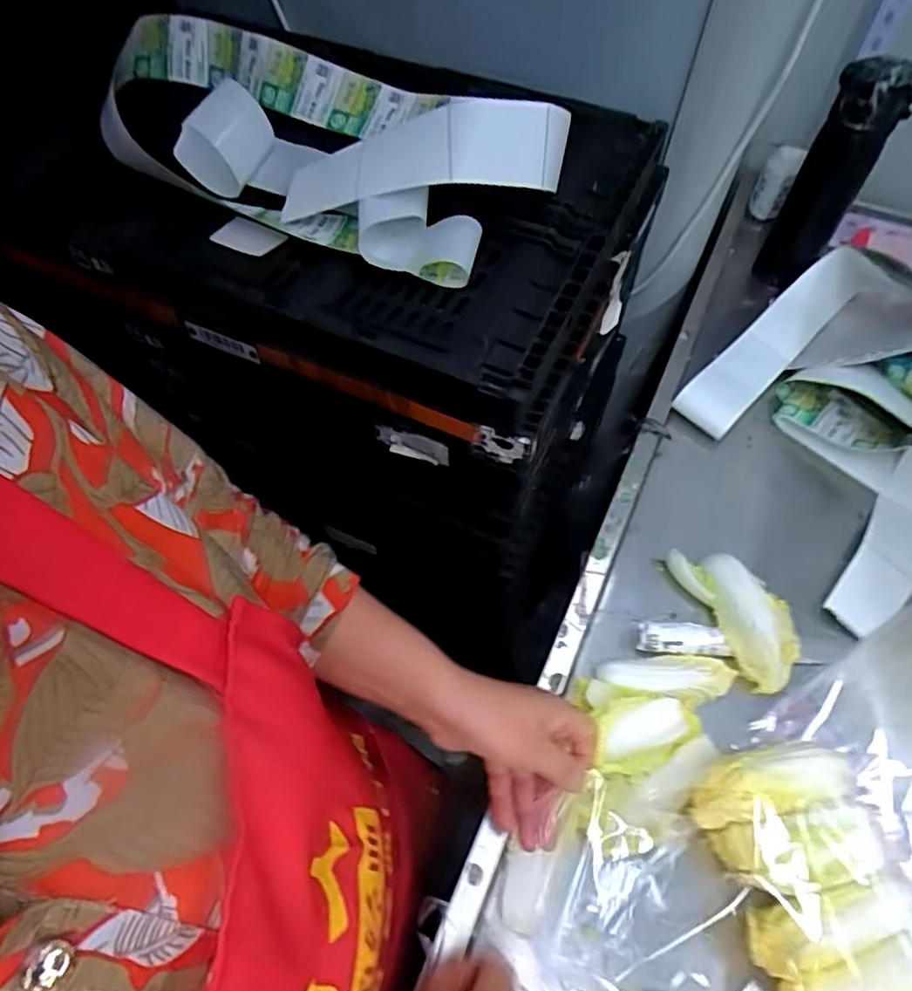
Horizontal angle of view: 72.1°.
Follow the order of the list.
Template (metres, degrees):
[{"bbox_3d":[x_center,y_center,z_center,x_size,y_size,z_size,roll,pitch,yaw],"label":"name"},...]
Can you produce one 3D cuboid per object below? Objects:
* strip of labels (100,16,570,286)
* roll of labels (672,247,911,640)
[{"bbox_3d":[-0.141,-0.337,0.562,0.440,0.093,0.238,35,64,19],"label":"strip of labels"},{"bbox_3d":[0.407,-0.107,0.626,0.278,0.135,0.389,39,66,21],"label":"roll of labels"}]

